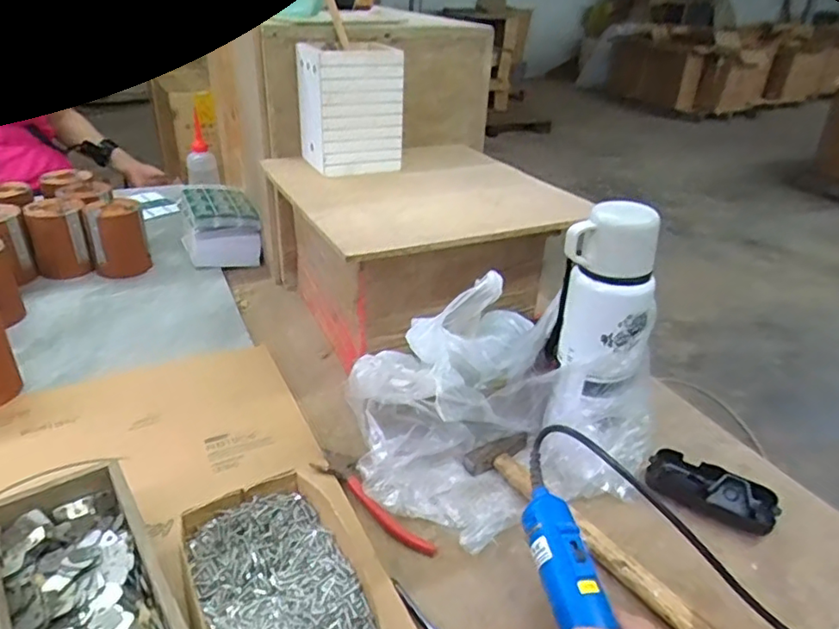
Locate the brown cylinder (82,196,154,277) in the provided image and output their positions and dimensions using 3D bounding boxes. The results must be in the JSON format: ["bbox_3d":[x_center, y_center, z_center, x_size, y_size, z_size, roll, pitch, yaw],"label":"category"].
[{"bbox_3d":[-0.457,-0.115,0.903,0.078,0.107,0.077,-14,34,-30],"label":"brown cylinder"}]

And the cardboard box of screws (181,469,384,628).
[{"bbox_3d":[-0.094,0.205,0.424,0.120,0.054,0.195,-12,33,-27],"label":"cardboard box of screws"}]

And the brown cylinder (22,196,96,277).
[{"bbox_3d":[-0.534,-0.112,0.891,0.071,0.109,0.066,-9,31,-22],"label":"brown cylinder"}]

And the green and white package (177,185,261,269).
[{"bbox_3d":[-0.328,-0.142,0.976,0.107,0.101,0.143,-12,33,-26],"label":"green and white package"}]

